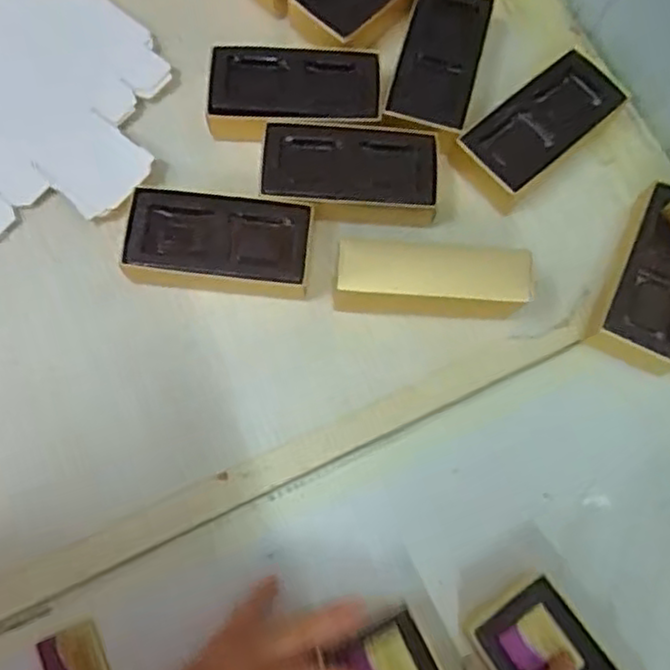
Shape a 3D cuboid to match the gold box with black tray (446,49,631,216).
[{"bbox_3d":[0.137,-0.138,0.480,0.119,0.034,0.052,-40,79,-11],"label":"gold box with black tray"}]

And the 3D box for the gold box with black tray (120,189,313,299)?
[{"bbox_3d":[-0.074,-0.058,0.453,0.114,0.032,0.055,6,74,0],"label":"gold box with black tray"}]

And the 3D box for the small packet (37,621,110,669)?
[{"bbox_3d":[-0.144,0.184,0.395,0.032,0.004,0.037,-22,76,-8],"label":"small packet"}]

